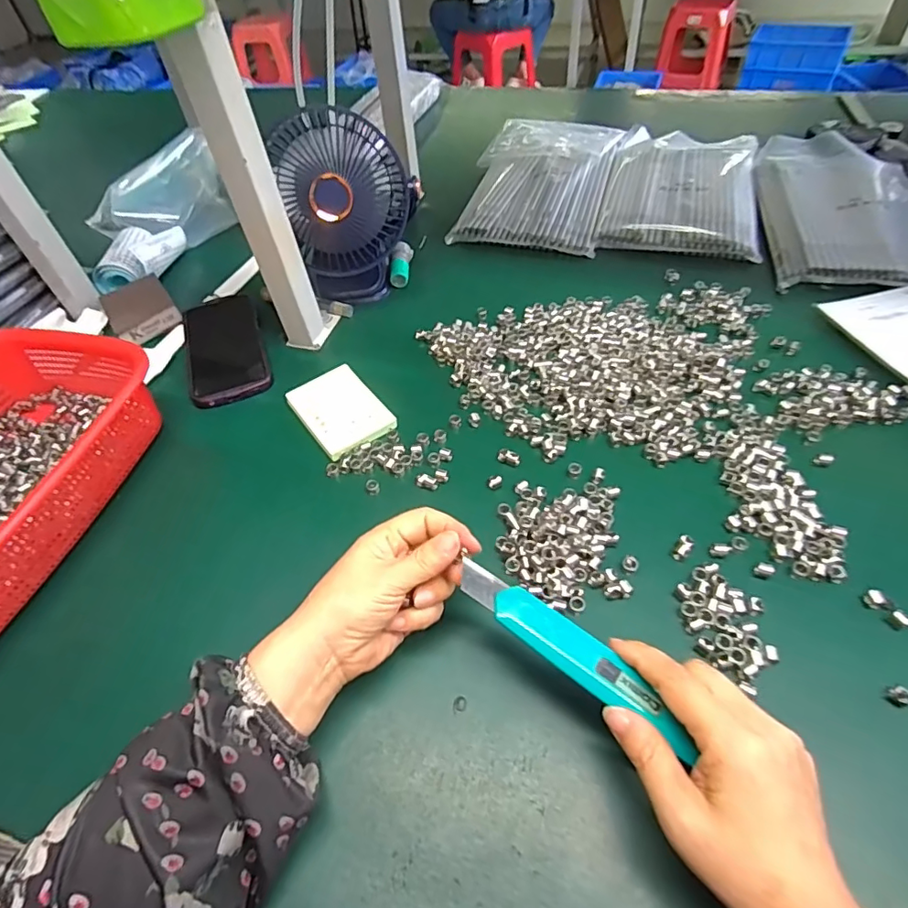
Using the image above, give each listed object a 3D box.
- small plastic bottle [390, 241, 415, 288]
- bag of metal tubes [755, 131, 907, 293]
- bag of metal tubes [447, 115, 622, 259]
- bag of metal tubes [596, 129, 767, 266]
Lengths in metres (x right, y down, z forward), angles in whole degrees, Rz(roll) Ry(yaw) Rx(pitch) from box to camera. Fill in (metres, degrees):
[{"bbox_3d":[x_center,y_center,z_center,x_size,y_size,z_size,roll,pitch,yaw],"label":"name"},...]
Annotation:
[{"bbox_3d":[-0.062,-0.228,0.631,0.021,0.028,0.064,-1,50,6],"label":"small plastic bottle"},{"bbox_3d":[0.471,-0.309,0.647,0.174,0.029,0.346,10,52,14],"label":"bag of metal tubes"},{"bbox_3d":[0.121,-0.389,0.741,0.194,0.034,0.333,10,52,15],"label":"bag of metal tubes"},{"bbox_3d":[0.305,-0.359,0.706,0.182,0.025,0.314,11,52,15],"label":"bag of metal tubes"}]

